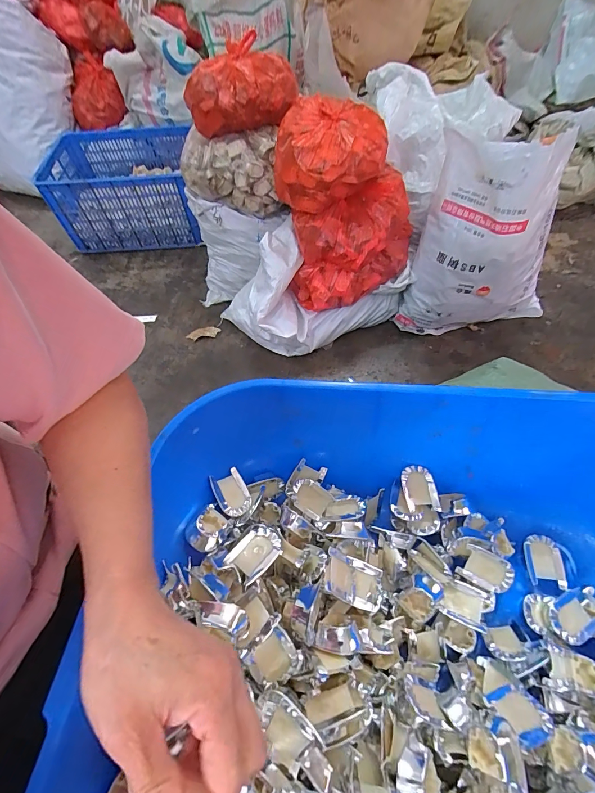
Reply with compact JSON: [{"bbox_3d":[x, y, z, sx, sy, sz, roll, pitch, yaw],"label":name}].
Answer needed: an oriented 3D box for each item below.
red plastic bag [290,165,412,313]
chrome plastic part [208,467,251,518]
[{"bbox_3d":[0.188,-0.464,1.059,0.417,0.256,0.211,-30,61,-14],"label":"red plastic bag"},{"bbox_3d":[-0.079,0.117,0.412,0.039,0.017,0.054,-8,59,-37],"label":"chrome plastic part"}]

